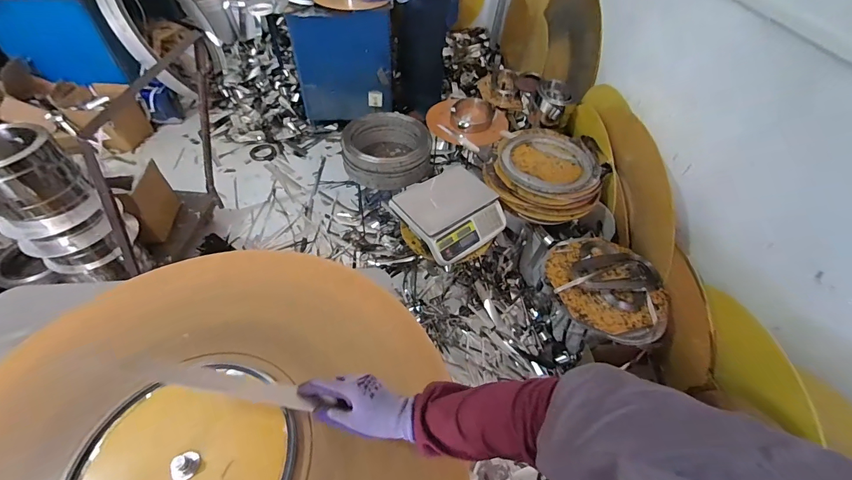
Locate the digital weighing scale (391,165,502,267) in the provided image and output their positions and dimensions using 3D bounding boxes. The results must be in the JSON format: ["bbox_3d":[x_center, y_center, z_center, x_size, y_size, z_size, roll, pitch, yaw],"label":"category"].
[{"bbox_3d":[0.095,-0.113,1.341,0.347,0.125,0.313,-32,59,-27],"label":"digital weighing scale"}]

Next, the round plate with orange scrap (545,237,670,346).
[{"bbox_3d":[0.602,0.146,1.224,0.361,0.074,0.412,-21,54,-19],"label":"round plate with orange scrap"}]

